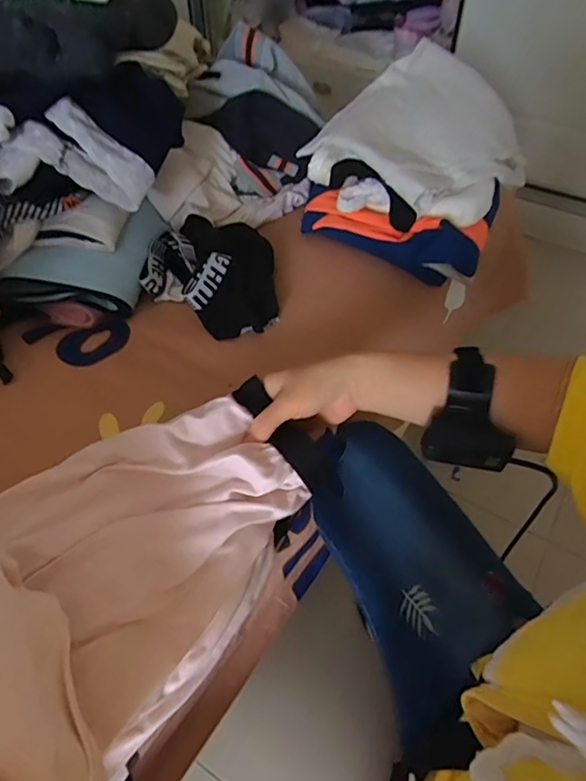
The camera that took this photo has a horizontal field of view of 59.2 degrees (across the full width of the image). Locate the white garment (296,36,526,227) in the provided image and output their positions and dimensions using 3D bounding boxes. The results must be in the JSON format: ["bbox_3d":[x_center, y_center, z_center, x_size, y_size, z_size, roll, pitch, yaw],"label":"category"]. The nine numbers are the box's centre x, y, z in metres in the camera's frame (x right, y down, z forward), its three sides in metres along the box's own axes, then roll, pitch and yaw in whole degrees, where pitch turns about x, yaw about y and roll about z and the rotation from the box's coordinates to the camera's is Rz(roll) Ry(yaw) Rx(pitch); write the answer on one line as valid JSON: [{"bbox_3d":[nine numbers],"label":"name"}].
[{"bbox_3d":[0.174,-0.343,0.694,0.226,0.129,0.264,28,54,22],"label":"white garment"}]

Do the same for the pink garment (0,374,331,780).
[{"bbox_3d":[-0.146,0.111,0.375,0.188,0.252,0.330,24,53,19],"label":"pink garment"}]

